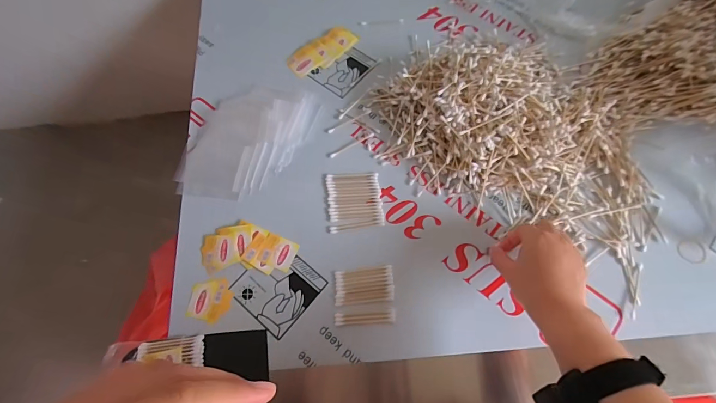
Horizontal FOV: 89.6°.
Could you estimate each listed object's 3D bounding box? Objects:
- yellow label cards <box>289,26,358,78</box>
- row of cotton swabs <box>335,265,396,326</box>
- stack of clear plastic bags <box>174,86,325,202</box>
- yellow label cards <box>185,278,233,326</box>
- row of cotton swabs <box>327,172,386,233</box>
[{"bbox_3d":[-0.056,-0.248,0.590,0.121,0.004,0.061,-31,70,-10],"label":"yellow label cards"},{"bbox_3d":[0.008,0.115,0.442,0.072,0.004,0.066,-4,68,0],"label":"row of cotton swabs"},{"bbox_3d":[-0.162,-0.093,0.525,0.141,0.015,0.214,29,71,13],"label":"stack of clear plastic bags"},{"bbox_3d":[-0.183,0.123,0.448,0.052,0.004,0.051,3,71,5],"label":"yellow label cards"},{"bbox_3d":[-0.004,-0.002,0.489,0.072,0.004,0.080,-6,68,-1],"label":"row of cotton swabs"}]

